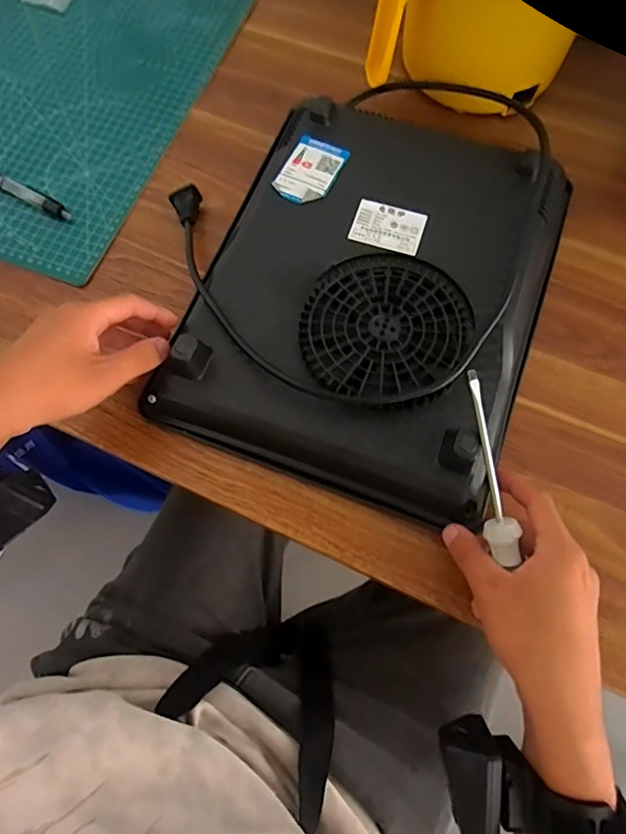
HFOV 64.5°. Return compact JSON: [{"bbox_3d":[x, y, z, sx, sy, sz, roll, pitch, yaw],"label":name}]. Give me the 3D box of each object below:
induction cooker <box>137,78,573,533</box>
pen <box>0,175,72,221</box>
[{"bbox_3d":[0.033,-0.113,0.400,0.294,0.059,0.322,20,73,7],"label":"induction cooker"},{"bbox_3d":[-0.289,-0.221,0.472,0.144,0.013,0.014,28,74,10],"label":"pen"}]

